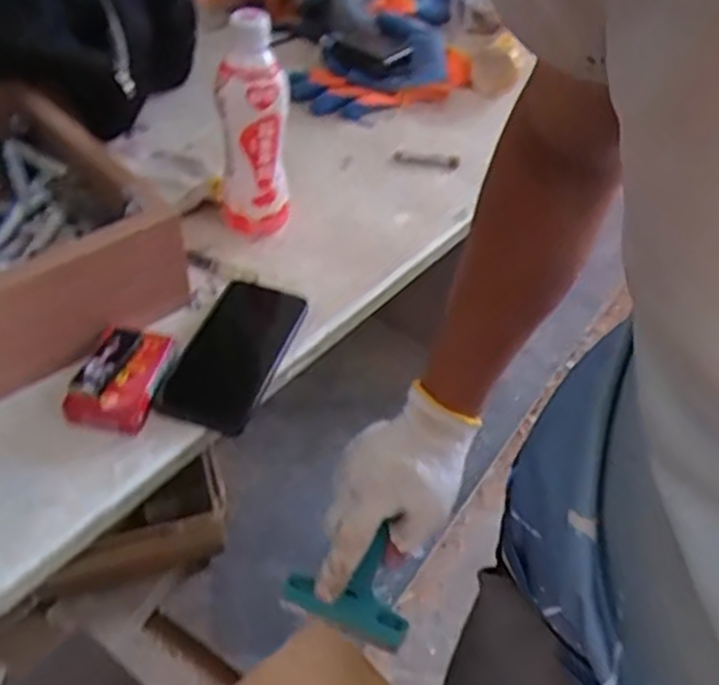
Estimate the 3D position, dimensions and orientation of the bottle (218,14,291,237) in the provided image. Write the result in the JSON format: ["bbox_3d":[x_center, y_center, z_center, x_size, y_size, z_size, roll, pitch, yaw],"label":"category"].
[{"bbox_3d":[-0.098,-0.196,0.680,0.063,0.192,0.064,4,46,-2],"label":"bottle"}]

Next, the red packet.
[{"bbox_3d":[-0.185,0.024,0.572,0.060,0.029,0.088,9,46,4],"label":"red packet"}]

